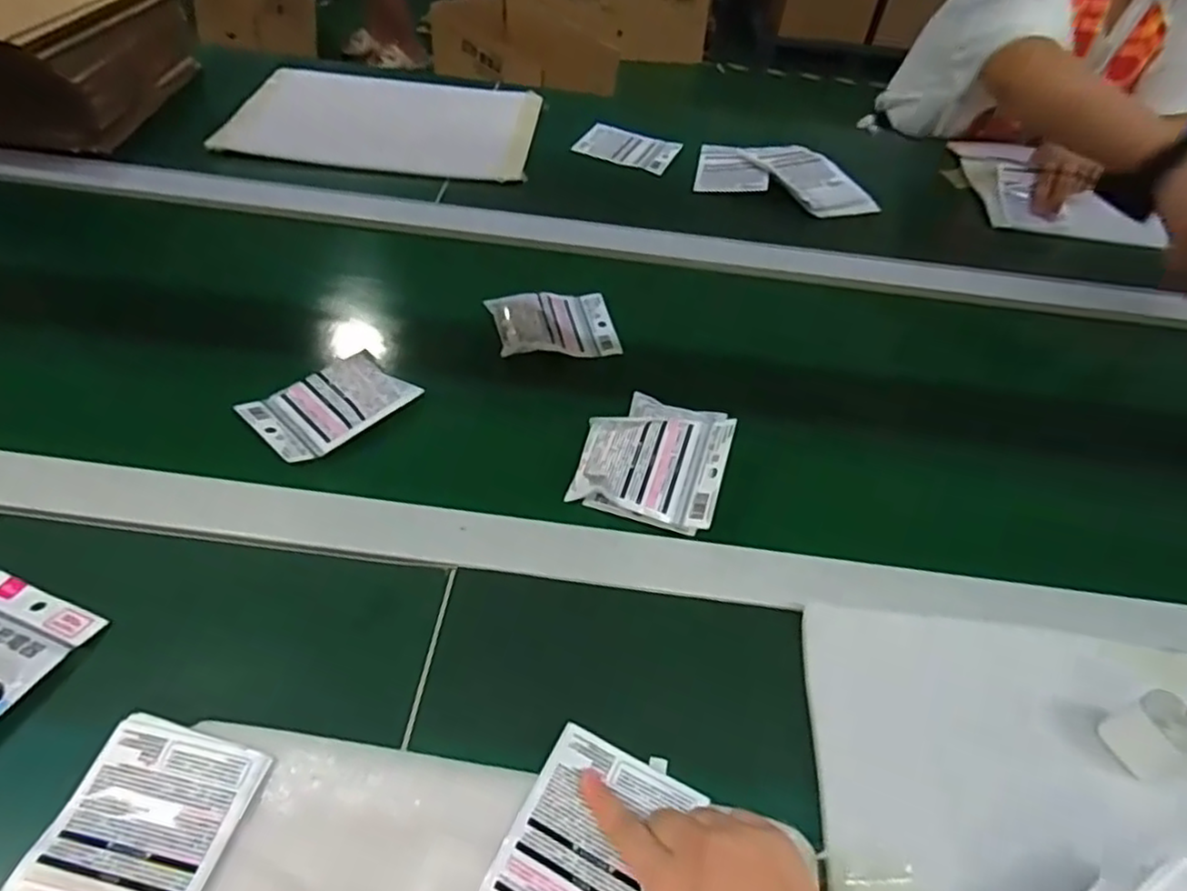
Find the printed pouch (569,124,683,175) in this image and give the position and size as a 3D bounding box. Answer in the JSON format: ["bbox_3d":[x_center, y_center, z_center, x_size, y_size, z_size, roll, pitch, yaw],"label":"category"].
[{"bbox_3d":[0.051,-0.434,0.999,0.139,0.011,0.109,17,50,10],"label":"printed pouch"}]

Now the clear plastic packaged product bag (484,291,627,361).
[{"bbox_3d":[-0.039,-0.127,0.726,0.131,0.013,0.086,-4,59,-26],"label":"clear plastic packaged product bag"}]

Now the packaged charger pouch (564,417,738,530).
[{"bbox_3d":[0.049,0.013,0.578,0.122,0.017,0.094,12,66,16],"label":"packaged charger pouch"}]

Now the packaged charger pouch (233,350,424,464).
[{"bbox_3d":[-0.237,-0.041,0.615,0.091,0.020,0.130,38,57,26],"label":"packaged charger pouch"}]

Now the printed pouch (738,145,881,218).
[{"bbox_3d":[0.297,-0.374,0.950,0.106,0.026,0.175,-18,53,-18],"label":"printed pouch"}]

